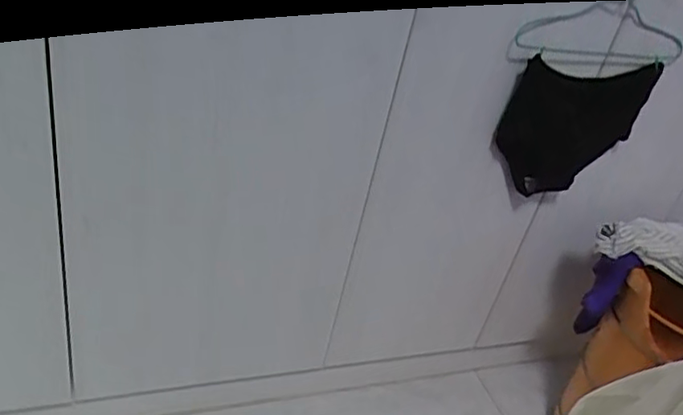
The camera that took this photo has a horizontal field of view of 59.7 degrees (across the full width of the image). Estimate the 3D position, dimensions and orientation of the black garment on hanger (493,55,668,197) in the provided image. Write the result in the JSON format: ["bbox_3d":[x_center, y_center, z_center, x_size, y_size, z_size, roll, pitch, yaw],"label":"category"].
[{"bbox_3d":[0.379,-0.130,0.997,0.268,0.235,0.046,-6,37,-27],"label":"black garment on hanger"}]

